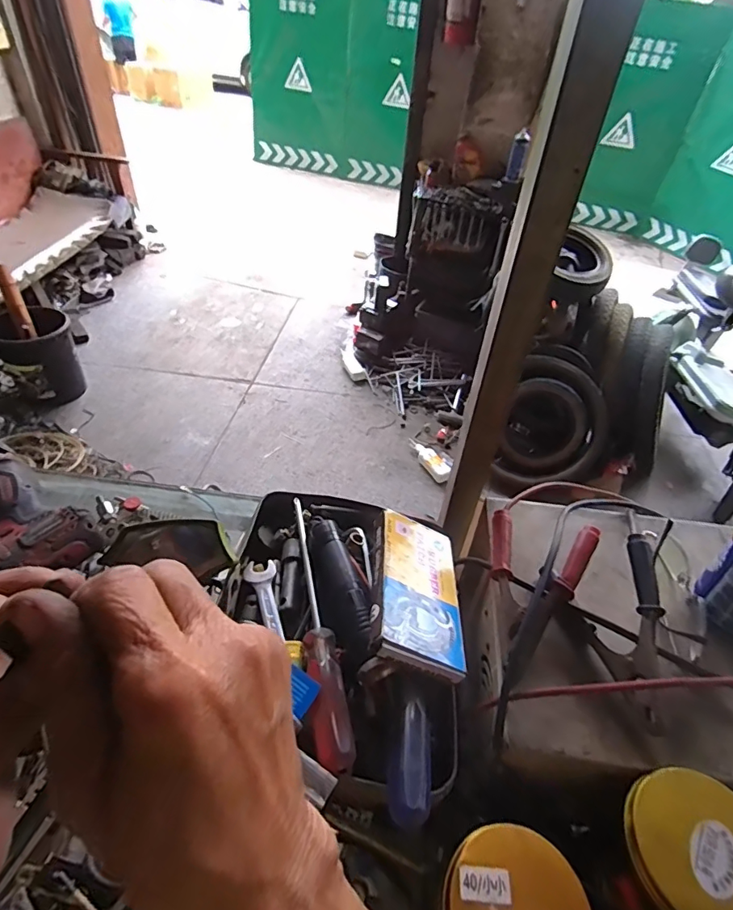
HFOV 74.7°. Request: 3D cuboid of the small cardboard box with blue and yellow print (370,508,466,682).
[{"bbox_3d":[0.040,0.106,0.396,0.077,0.012,0.139,26,32,-15],"label":"small cardboard box with blue and yellow print"}]

